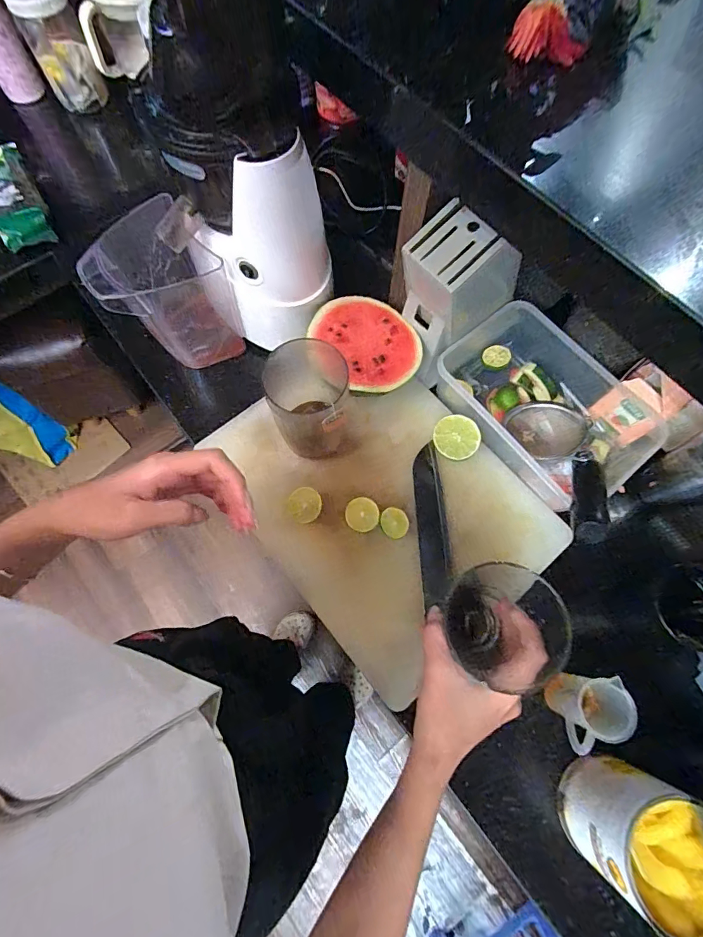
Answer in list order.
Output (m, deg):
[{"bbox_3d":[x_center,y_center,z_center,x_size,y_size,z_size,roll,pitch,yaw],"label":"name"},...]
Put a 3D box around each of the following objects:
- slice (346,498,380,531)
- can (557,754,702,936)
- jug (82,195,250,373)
[{"bbox_3d":[0.013,0.060,0.516,0.039,0.032,0.041,0,71,-1],"label":"slice"},{"bbox_3d":[0.261,0.323,0.354,0.090,0.157,0.099,0,71,-1],"label":"can"},{"bbox_3d":[-0.228,-0.219,0.524,0.142,0.178,0.100,-20,72,-7],"label":"jug"}]

